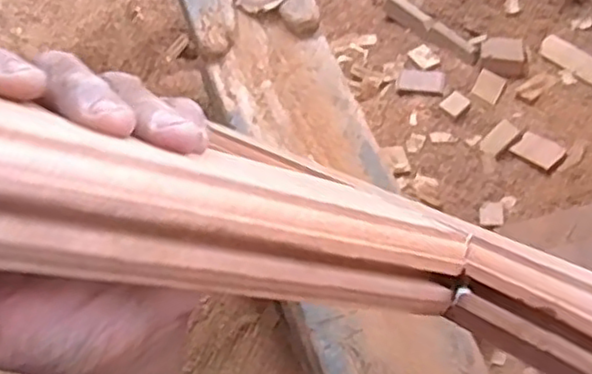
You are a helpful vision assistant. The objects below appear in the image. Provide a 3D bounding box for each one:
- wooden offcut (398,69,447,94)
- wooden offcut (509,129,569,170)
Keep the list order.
[{"bbox_3d":[0.220,-0.185,1.189,0.078,0.010,0.046,11,62,8],"label":"wooden offcut"},{"bbox_3d":[0.384,-0.059,1.076,0.052,0.010,0.084,-41,38,-6],"label":"wooden offcut"}]

